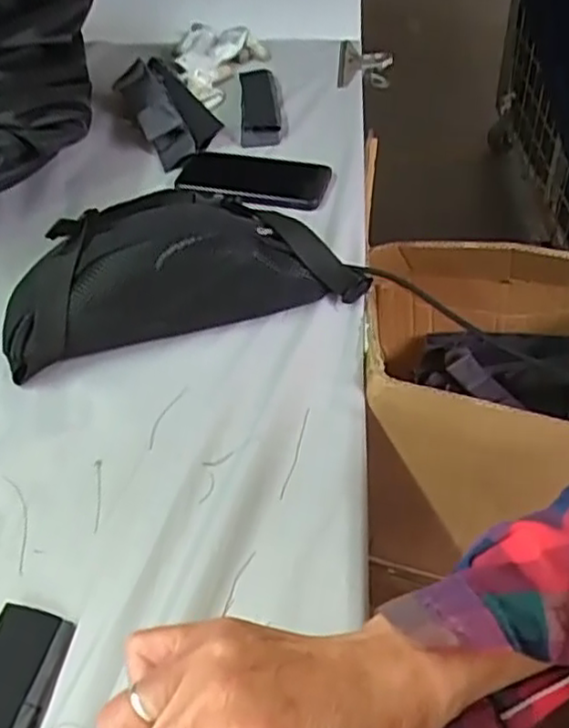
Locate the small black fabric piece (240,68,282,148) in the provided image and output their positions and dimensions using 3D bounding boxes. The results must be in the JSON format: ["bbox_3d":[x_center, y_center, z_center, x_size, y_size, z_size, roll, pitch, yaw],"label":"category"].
[{"bbox_3d":[-0.029,-0.310,0.826,0.045,0.023,0.161,-4,47,1],"label":"small black fabric piece"}]

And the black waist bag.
[{"bbox_3d":[-0.102,-0.101,0.615,0.301,0.072,0.166,-16,48,-10],"label":"black waist bag"}]

